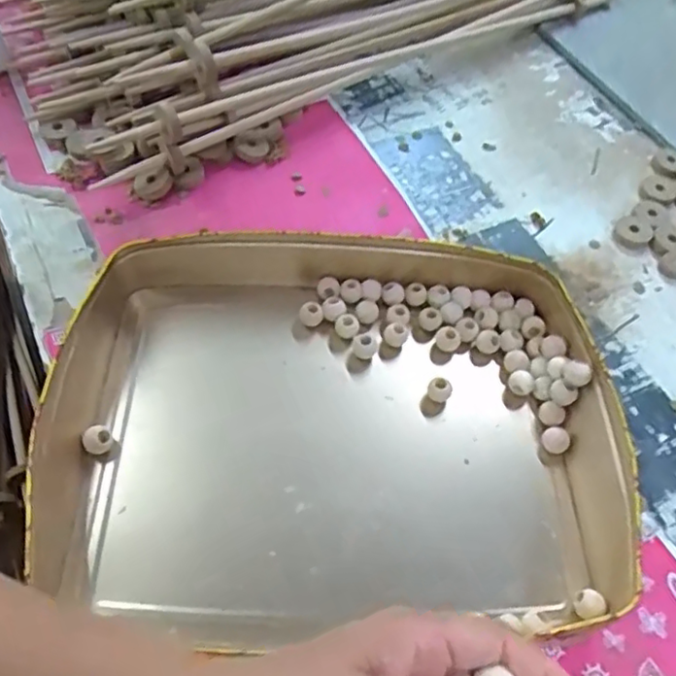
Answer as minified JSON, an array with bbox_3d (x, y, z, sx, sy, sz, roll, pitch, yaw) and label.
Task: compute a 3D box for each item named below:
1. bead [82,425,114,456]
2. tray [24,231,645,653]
[{"bbox_3d":[-0.168,0.072,0.435,0.020,0.020,0.017,-29,63,-21],"label":"bead"},{"bbox_3d":[-0.001,0.056,0.447,0.385,0.057,0.281,0,57,-4],"label":"tray"}]

